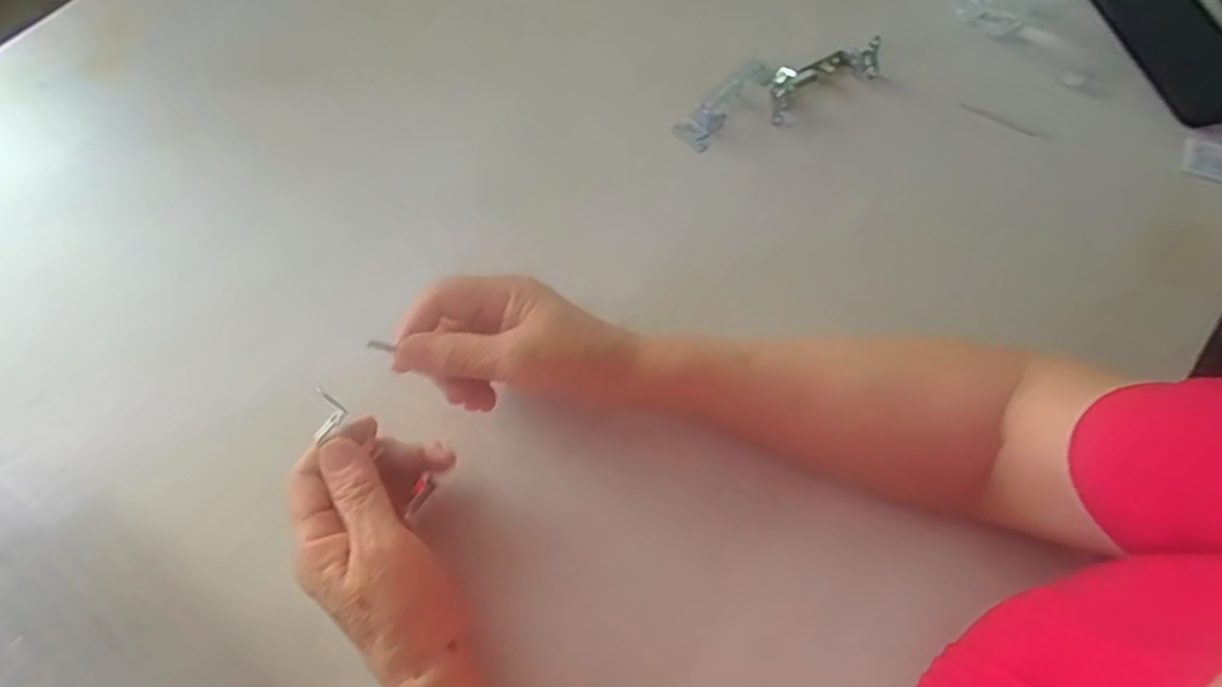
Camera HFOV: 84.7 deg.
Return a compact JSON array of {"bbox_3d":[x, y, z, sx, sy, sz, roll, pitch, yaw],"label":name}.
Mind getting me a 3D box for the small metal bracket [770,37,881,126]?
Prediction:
[{"bbox_3d":[0.163,-0.212,0.526,0.097,0.027,0.034,-28,69,-11],"label":"small metal bracket"}]

